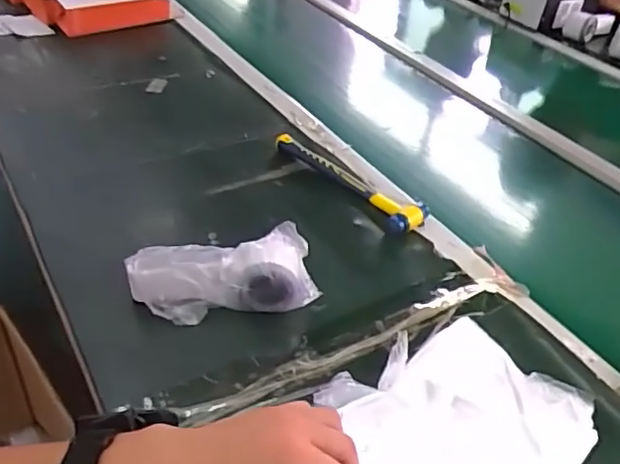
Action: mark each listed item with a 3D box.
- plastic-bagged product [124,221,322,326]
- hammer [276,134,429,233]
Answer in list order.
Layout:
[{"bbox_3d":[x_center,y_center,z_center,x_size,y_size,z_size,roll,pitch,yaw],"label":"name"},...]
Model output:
[{"bbox_3d":[-0.086,0.043,0.602,0.184,0.085,0.062,-4,40,-10],"label":"plastic-bagged product"},{"bbox_3d":[0.040,-0.069,0.788,0.246,0.024,0.048,34,48,31],"label":"hammer"}]

